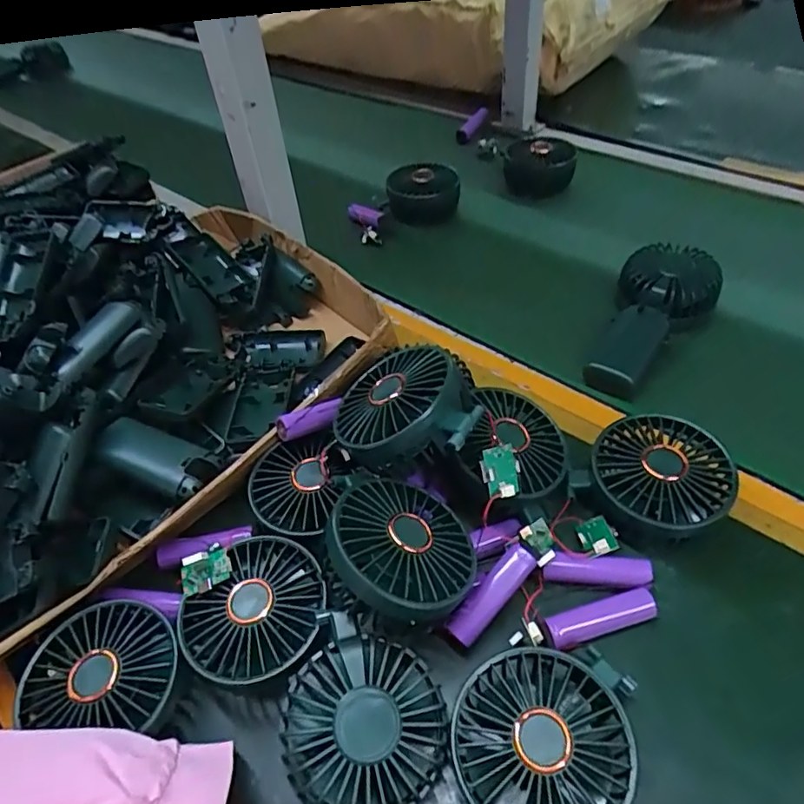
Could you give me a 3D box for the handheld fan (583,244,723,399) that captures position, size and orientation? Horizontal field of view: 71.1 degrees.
[{"bbox_3d":[0.222,-0.076,0.509,0.080,0.046,0.174,29,72,28],"label":"handheld fan"}]

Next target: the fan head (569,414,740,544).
[{"bbox_3d":[0.169,0.052,0.374,0.079,0.044,0.084,-3,47,3],"label":"fan head"}]

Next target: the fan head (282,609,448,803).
[{"bbox_3d":[-0.023,0.169,0.293,0.087,0.042,0.080,-3,47,3],"label":"fan head"}]

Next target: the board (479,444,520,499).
[{"bbox_3d":[0.060,0.042,0.342,0.022,0.007,0.031,-7,84,-7],"label":"board"}]

